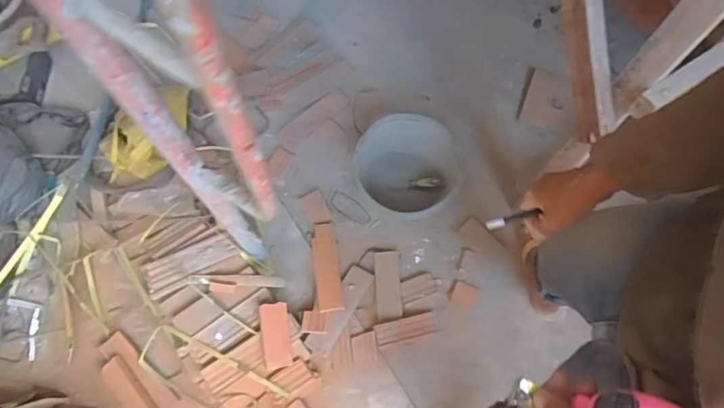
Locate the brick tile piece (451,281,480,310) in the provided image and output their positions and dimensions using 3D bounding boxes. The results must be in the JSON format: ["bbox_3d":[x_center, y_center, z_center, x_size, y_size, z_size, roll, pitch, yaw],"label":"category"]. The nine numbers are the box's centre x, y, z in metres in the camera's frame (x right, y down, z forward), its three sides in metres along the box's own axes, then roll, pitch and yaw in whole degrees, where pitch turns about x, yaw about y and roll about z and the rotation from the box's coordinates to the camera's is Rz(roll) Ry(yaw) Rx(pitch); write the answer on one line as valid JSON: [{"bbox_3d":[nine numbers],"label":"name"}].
[{"bbox_3d":[0.263,0.232,1.256,0.065,0.008,0.061,27,73,7],"label":"brick tile piece"}]

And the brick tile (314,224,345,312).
[{"bbox_3d":[-0.088,0.158,1.257,0.063,0.021,0.233,-4,66,-11],"label":"brick tile"}]

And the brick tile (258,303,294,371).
[{"bbox_3d":[-0.200,0.304,1.151,0.062,0.026,0.149,-6,97,-4],"label":"brick tile"}]

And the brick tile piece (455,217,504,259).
[{"bbox_3d":[0.310,0.091,1.298,0.064,0.013,0.115,-42,78,-14],"label":"brick tile piece"}]

